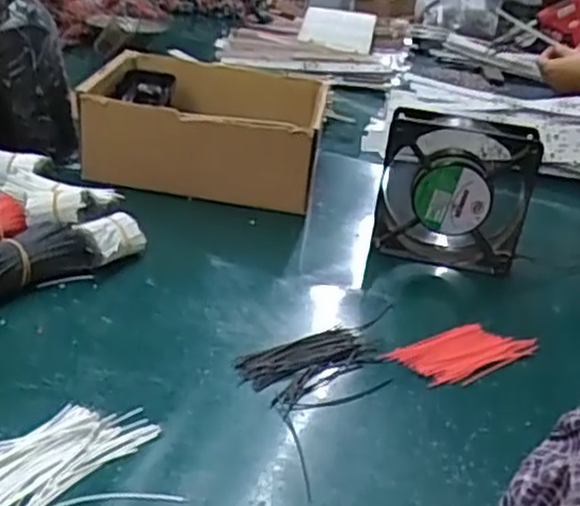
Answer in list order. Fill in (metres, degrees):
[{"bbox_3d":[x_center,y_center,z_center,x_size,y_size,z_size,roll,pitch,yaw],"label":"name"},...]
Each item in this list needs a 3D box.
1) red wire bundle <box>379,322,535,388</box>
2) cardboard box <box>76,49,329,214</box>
[{"bbox_3d":[0.120,0.066,0.498,0.104,0.005,0.050,-12,31,-36],"label":"red wire bundle"},{"bbox_3d":[-0.085,-0.128,0.742,0.220,0.090,0.194,8,25,1],"label":"cardboard box"}]

